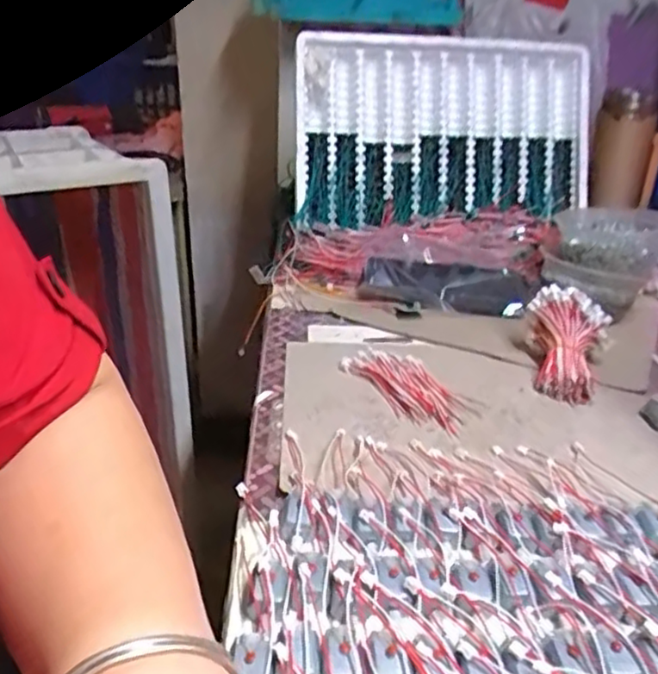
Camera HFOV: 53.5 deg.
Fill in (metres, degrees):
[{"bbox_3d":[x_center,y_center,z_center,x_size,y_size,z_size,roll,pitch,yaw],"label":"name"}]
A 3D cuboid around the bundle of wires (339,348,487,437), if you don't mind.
[{"bbox_3d":[0.062,0.037,0.505,0.054,0.013,0.114,-15,31,-29],"label":"bundle of wires"}]

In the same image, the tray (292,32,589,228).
[{"bbox_3d":[0.139,-0.242,0.764,0.369,0.215,0.026,-3,-5,-10],"label":"tray"}]

